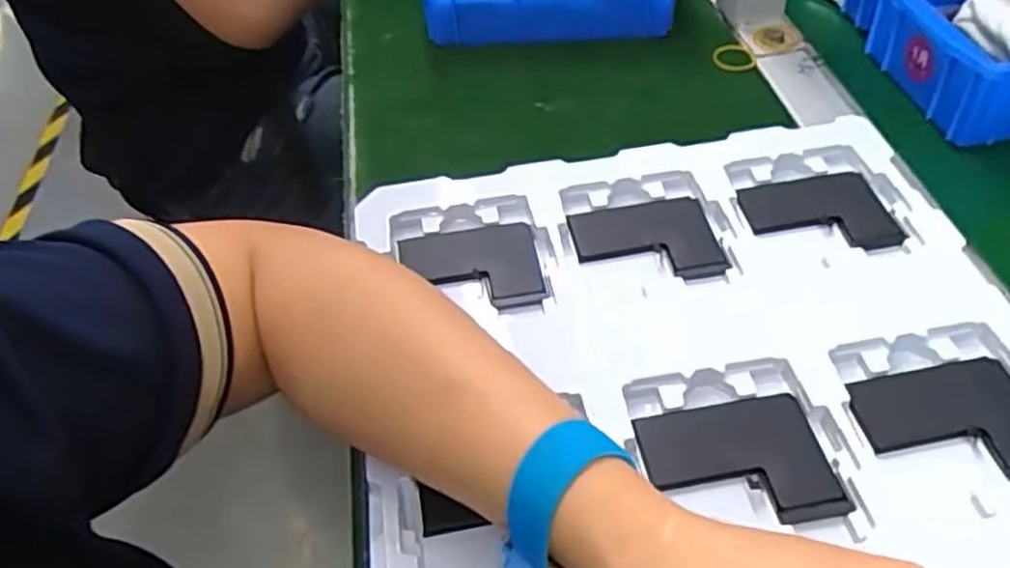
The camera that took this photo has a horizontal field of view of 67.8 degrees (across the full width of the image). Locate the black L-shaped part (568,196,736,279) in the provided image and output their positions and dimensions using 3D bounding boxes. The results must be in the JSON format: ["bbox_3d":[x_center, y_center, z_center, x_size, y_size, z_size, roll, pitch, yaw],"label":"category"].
[{"bbox_3d":[0.079,-0.024,0.425,0.079,0.005,0.063,-7,50,-3],"label":"black L-shaped part"}]

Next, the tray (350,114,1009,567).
[{"bbox_3d":[0.093,0.030,0.374,0.322,0.026,0.277,-9,50,-5],"label":"tray"}]

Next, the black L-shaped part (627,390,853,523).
[{"bbox_3d":[0.103,0.080,0.334,0.078,0.007,0.058,-8,50,-4],"label":"black L-shaped part"}]

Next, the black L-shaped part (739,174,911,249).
[{"bbox_3d":[0.180,-0.040,0.433,0.079,0.006,0.062,-7,50,-3],"label":"black L-shaped part"}]

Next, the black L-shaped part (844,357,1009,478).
[{"bbox_3d":[0.202,0.063,0.338,0.080,0.004,0.060,-8,50,-4],"label":"black L-shaped part"}]

